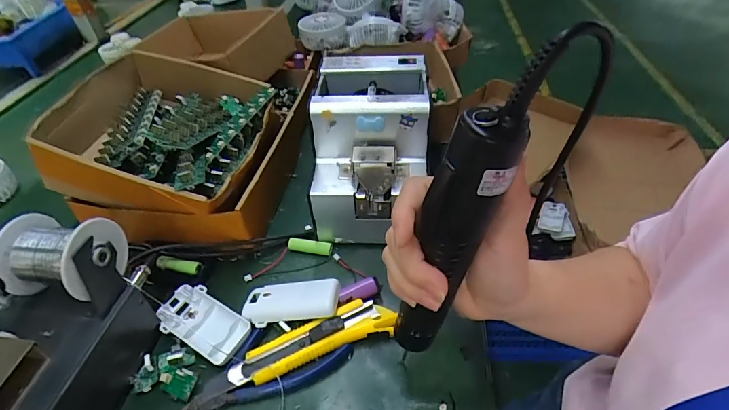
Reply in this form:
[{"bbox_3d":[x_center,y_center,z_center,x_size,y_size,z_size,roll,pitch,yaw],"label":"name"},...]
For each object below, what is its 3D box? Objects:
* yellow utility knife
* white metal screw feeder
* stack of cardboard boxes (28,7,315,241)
[{"bbox_3d":[-0.045,0.121,0.366,0.148,0.018,0.039,-16,43,-12],"label":"yellow utility knife"},{"bbox_3d":[0.008,-0.063,0.463,0.121,0.149,0.172,-2,42,4],"label":"white metal screw feeder"},{"bbox_3d":[-0.219,-0.067,0.490,0.214,0.145,0.206,3,43,9],"label":"stack of cardboard boxes"}]

